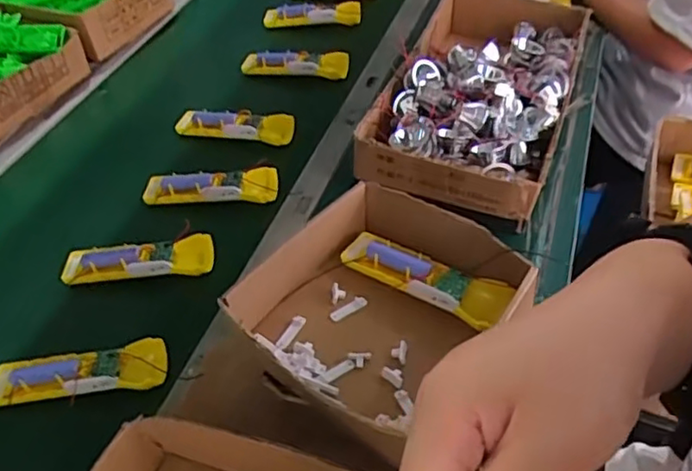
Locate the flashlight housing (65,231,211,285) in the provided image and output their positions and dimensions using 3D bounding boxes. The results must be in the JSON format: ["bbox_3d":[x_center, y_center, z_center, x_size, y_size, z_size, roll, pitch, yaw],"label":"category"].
[{"bbox_3d":[-0.234,0.027,0.719,0.168,0.022,0.049,-6,45,-2],"label":"flashlight housing"}]

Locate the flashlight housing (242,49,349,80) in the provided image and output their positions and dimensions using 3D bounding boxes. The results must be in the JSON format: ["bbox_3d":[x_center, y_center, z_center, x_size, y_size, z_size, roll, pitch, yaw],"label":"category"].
[{"bbox_3d":[-0.080,-0.271,1.016,0.170,0.032,0.038,4,45,9],"label":"flashlight housing"}]

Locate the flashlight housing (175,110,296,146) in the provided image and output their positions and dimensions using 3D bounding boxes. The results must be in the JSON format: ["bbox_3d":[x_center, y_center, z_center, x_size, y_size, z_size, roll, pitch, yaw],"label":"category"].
[{"bbox_3d":[-0.157,-0.153,0.896,0.171,0.024,0.045,4,45,9],"label":"flashlight housing"}]

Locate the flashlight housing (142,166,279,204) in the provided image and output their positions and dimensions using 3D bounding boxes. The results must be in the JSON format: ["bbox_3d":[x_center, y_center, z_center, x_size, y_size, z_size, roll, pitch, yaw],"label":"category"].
[{"bbox_3d":[-0.168,-0.063,0.800,0.167,0.021,0.045,1,45,5],"label":"flashlight housing"}]

